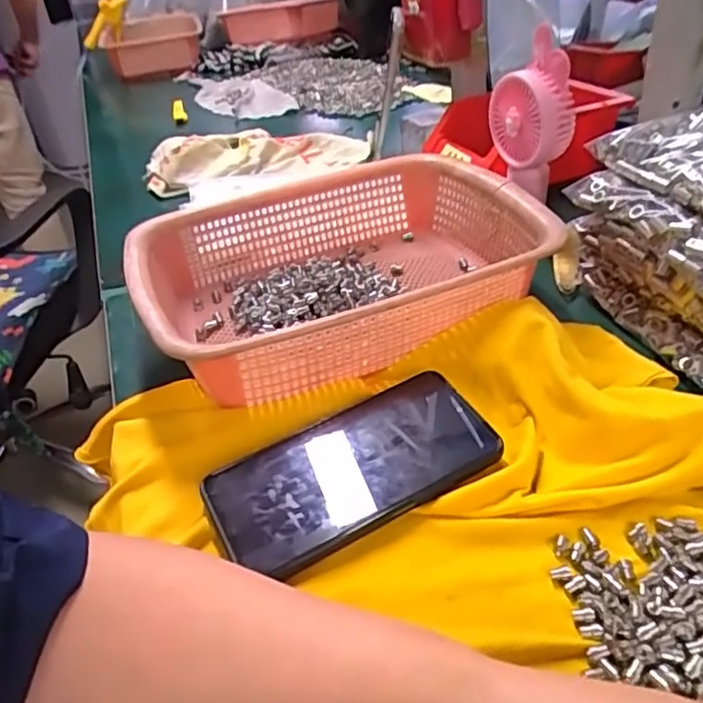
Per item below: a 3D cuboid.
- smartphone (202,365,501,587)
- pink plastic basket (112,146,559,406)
[{"bbox_3d":[0.002,0.065,0.356,0.161,0.011,0.075,-22,39,-19],"label":"smartphone"},{"bbox_3d":[-0.010,-0.065,0.480,0.282,0.063,0.215,-17,38,-13],"label":"pink plastic basket"}]

